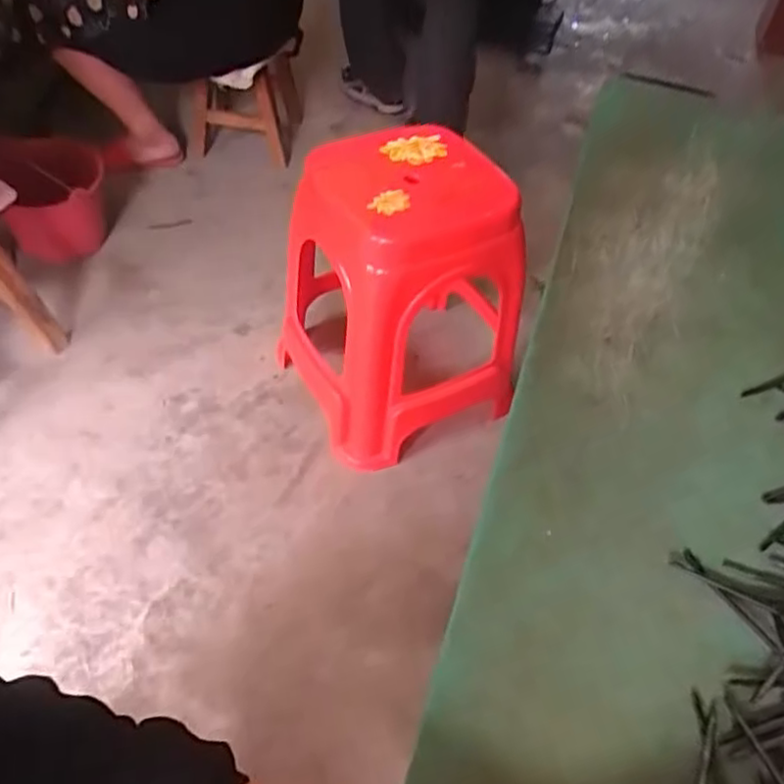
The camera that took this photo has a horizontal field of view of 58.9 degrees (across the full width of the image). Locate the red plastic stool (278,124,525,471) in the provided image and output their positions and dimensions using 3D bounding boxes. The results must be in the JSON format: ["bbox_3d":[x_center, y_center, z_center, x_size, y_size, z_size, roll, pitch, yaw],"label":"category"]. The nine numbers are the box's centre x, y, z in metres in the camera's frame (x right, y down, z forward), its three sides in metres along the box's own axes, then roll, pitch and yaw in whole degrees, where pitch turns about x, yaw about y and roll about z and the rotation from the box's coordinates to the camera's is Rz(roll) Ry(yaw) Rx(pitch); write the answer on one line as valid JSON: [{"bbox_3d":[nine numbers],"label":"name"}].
[{"bbox_3d":[0.013,-0.159,1.214,0.316,0.496,0.320,-20,54,-21],"label":"red plastic stool"}]

